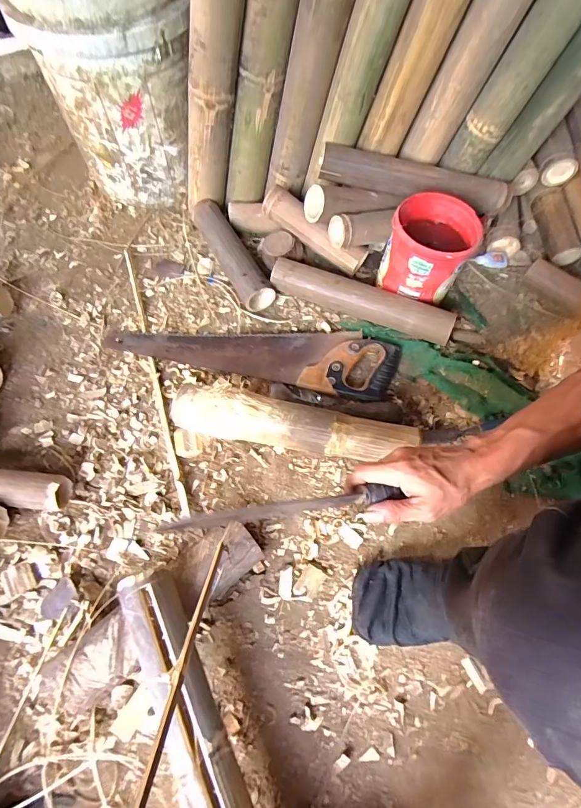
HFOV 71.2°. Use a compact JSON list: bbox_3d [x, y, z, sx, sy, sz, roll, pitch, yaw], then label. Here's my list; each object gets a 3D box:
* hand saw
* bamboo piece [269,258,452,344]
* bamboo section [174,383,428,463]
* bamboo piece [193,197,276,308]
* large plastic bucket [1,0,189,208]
[{"bbox_3d":[-0.067,-0.105,0.710,0.492,0.032,0.121,13,64,5],"label":"hand saw"},{"bbox_3d":[0.127,-0.187,0.731,0.328,0.058,0.050,21,64,9],"label":"bamboo piece"},{"bbox_3d":[0.002,0.033,0.617,0.361,0.072,0.073,11,63,4],"label":"bamboo section"},{"bbox_3d":[-0.114,-0.296,0.786,0.067,0.062,0.263,-24,66,-13],"label":"bamboo piece"},{"bbox_3d":[-0.312,-0.613,0.770,0.260,0.381,0.290,-12,64,-7],"label":"large plastic bucket"}]

